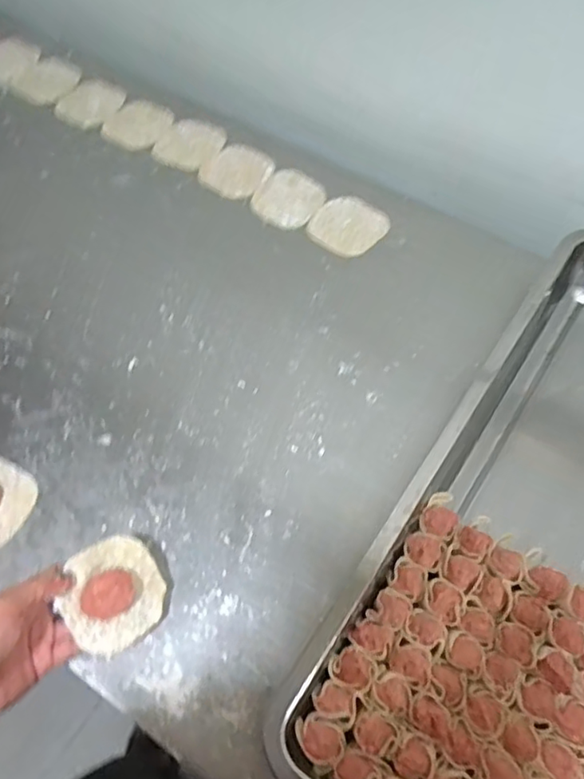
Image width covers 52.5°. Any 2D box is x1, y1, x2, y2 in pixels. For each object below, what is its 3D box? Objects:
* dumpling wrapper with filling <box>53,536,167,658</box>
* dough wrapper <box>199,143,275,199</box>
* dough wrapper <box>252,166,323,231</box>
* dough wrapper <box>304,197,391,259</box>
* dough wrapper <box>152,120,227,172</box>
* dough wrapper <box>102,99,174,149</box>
[{"bbox_3d":[-0.142,0.161,0.471,0.078,0.018,0.079,6,71,-19],"label":"dumpling wrapper with filling"},{"bbox_3d":[-0.069,-0.275,0.738,0.077,0.004,0.088,29,67,14],"label":"dough wrapper"},{"bbox_3d":[-0.004,-0.232,0.720,0.080,0.006,0.092,33,68,16],"label":"dough wrapper"},{"bbox_3d":[0.065,-0.190,0.687,0.078,0.004,0.084,39,70,18],"label":"dough wrapper"},{"bbox_3d":[-0.130,-0.315,0.761,0.075,0.004,0.086,32,68,15],"label":"dough wrapper"},{"bbox_3d":[-0.205,-0.352,0.786,0.081,0.009,0.081,0,63,0],"label":"dough wrapper"}]

